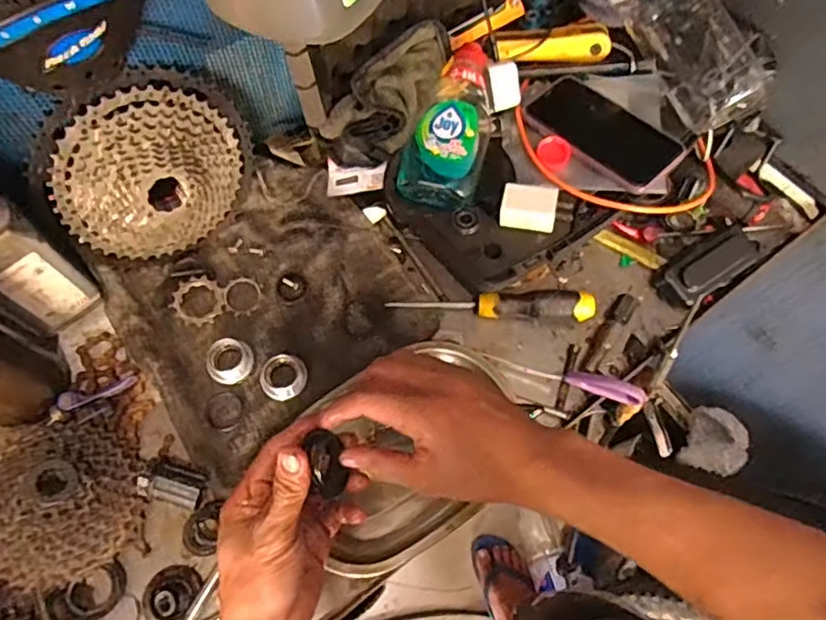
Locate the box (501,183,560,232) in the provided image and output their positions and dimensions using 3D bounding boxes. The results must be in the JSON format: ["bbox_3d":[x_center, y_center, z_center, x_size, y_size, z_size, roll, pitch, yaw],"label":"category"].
[{"bbox_3d":[0.109,-0.096,0.564,0.051,0.014,0.042,13,95,9],"label":"box"}]

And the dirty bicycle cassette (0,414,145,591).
[{"bbox_3d":[-0.297,0.158,0.499,0.125,0.050,0.124,1,68,-2],"label":"dirty bicycle cassette"}]

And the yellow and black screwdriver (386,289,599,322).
[{"bbox_3d":[0.079,-0.008,0.604,0.197,0.028,0.032,4,68,0],"label":"yellow and black screwdriver"}]

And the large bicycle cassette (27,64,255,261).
[{"bbox_3d":[-0.226,-0.121,0.542,0.184,0.184,0.046,-36,54,-15],"label":"large bicycle cassette"}]

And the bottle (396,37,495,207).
[{"bbox_3d":[0.039,-0.178,0.577,0.070,0.032,0.164,16,81,5],"label":"bottle"}]

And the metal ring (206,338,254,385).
[{"bbox_3d":[-0.174,0.048,0.575,0.043,0.025,0.037,-42,75,-16],"label":"metal ring"}]

